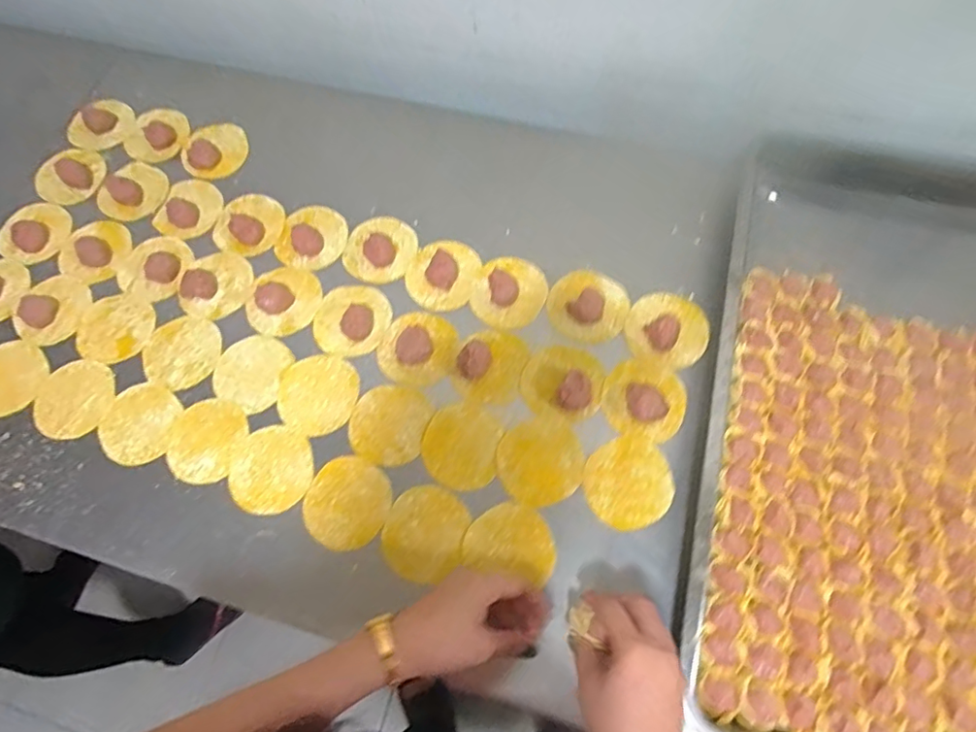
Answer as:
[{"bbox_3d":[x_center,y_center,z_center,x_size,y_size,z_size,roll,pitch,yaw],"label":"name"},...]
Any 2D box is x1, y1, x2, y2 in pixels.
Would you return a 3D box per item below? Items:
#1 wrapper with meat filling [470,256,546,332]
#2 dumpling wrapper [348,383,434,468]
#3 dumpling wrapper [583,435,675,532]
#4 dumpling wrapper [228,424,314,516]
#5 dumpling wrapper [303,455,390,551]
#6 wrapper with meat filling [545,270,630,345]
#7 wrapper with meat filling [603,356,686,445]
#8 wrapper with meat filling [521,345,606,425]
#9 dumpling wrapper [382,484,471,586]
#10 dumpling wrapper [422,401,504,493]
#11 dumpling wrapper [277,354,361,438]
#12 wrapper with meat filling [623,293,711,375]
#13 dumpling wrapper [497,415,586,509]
[{"bbox_3d":[0.024,-0.082,0.600,0.072,0.023,0.085,20,72,9],"label":"wrapper with meat filling"},{"bbox_3d":[-0.099,0.058,0.556,0.075,0.004,0.081,16,72,8],"label":"dumpling wrapper"},{"bbox_3d":[0.132,0.109,0.523,0.081,0.006,0.080,-1,70,2],"label":"dumpling wrapper"},{"bbox_3d":[-0.212,0.102,0.546,0.080,0.004,0.085,-1,70,2],"label":"dumpling wrapper"},{"bbox_3d":[-0.133,0.129,0.527,0.078,0.004,0.082,-1,70,2],"label":"dumpling wrapper"},{"bbox_3d":[0.107,-0.064,0.589,0.082,0.011,0.080,-1,70,2],"label":"wrapper with meat filling"},{"bbox_3d":[0.156,0.030,0.544,0.078,0.025,0.078,17,72,8],"label":"wrapper with meat filling"},{"bbox_3d":[0.076,0.012,0.554,0.079,0.027,0.078,19,72,9],"label":"wrapper with meat filling"},{"bbox_3d":[-0.059,0.156,0.518,0.074,0.004,0.083,10,71,6],"label":"dumpling wrapper"},{"bbox_3d":[-0.026,0.078,0.546,0.074,0.004,0.084,10,71,6],"label":"dumpling wrapper"},{"bbox_3d":[-0.174,0.029,0.575,0.081,0.004,0.084,-1,70,2],"label":"dumpling wrapper"},{"bbox_3d":[0.187,-0.042,0.571,0.081,0.028,0.083,23,73,10],"label":"wrapper with meat filling"},{"bbox_3d":[0.052,0.092,0.543,0.083,0.004,0.083,-1,70,2],"label":"dumpling wrapper"}]

